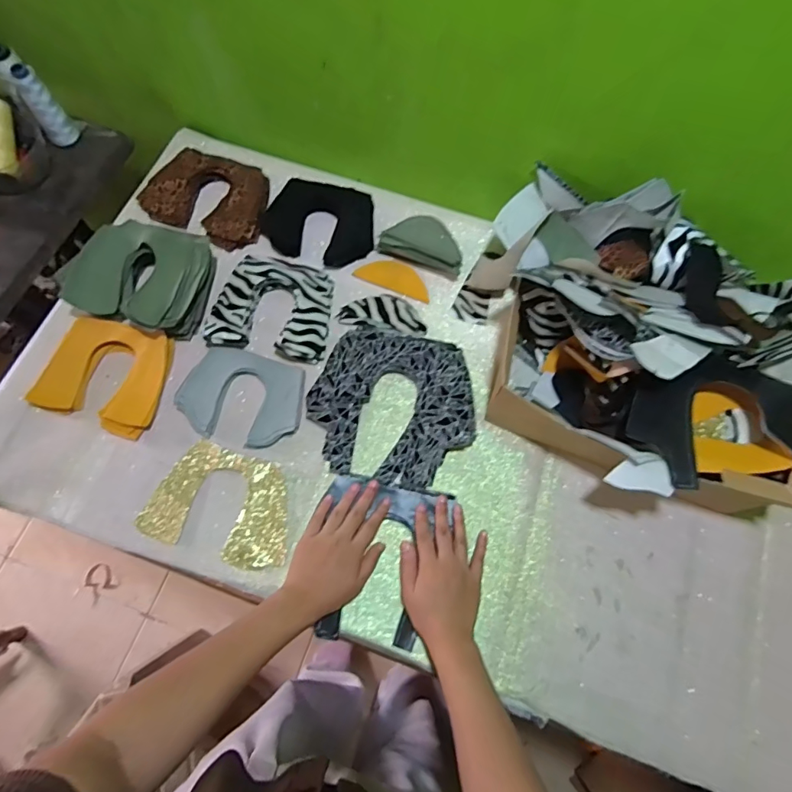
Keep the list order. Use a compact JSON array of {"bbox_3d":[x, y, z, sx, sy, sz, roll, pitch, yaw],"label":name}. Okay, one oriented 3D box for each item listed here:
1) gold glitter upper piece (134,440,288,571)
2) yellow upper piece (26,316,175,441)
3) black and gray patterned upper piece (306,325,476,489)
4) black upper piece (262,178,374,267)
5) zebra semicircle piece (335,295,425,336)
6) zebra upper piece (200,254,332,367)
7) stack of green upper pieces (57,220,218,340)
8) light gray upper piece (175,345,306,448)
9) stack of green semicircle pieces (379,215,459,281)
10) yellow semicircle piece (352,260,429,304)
[{"bbox_3d":[-0.203,0.129,0.580,0.170,0.006,0.121,18,70,3],"label":"gold glitter upper piece"},{"bbox_3d":[-0.368,-0.029,0.622,0.151,0.015,0.135,17,69,5],"label":"yellow upper piece"},{"bbox_3d":[-0.004,0.010,0.614,0.202,0.026,0.189,11,69,2],"label":"black and gray patterned upper piece"},{"bbox_3d":[-0.111,-0.256,0.714,0.157,0.022,0.122,17,69,5],"label":"black upper piece"},{"bbox_3d":[-0.017,-0.116,0.675,0.118,0.012,0.056,9,69,2],"label":"zebra semicircle piece"},{"bbox_3d":[-0.162,-0.120,0.652,0.149,0.032,0.134,9,69,2],"label":"zebra upper piece"},{"bbox_3d":[-0.337,-0.159,0.649,0.164,0.057,0.145,15,70,4],"label":"stack of green upper pieces"},{"bbox_3d":[-0.194,0.000,0.614,0.155,0.005,0.114,16,69,4],"label":"light gray upper piece"},{"bbox_3d":[0.042,-0.218,0.696,0.120,0.034,0.062,27,70,8],"label":"stack of green semicircle pieces"},{"bbox_3d":[0.000,-0.172,0.700,0.110,0.006,0.049,23,70,7],"label":"yellow semicircle piece"}]

